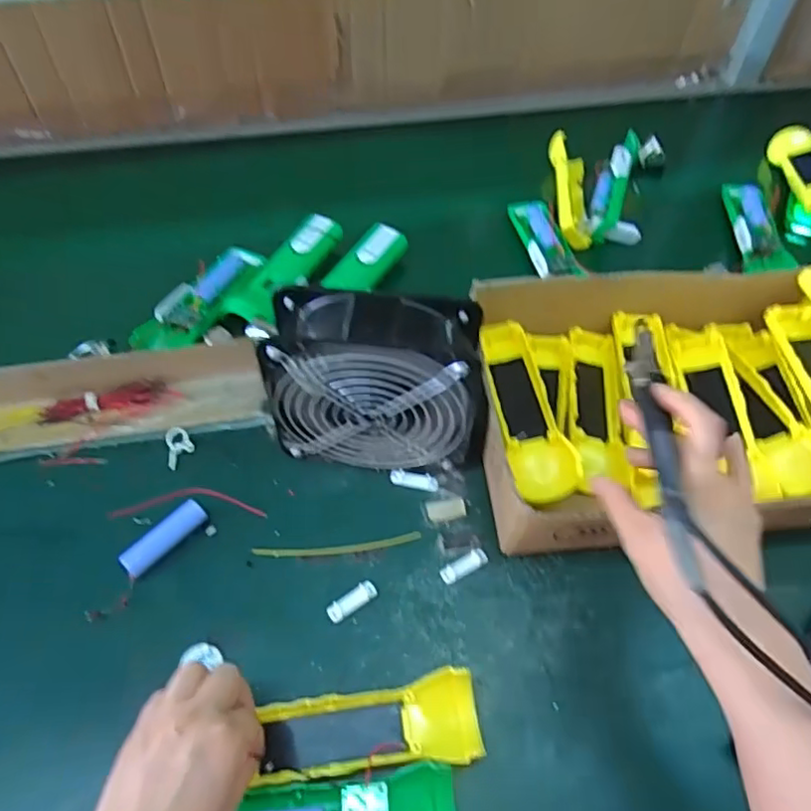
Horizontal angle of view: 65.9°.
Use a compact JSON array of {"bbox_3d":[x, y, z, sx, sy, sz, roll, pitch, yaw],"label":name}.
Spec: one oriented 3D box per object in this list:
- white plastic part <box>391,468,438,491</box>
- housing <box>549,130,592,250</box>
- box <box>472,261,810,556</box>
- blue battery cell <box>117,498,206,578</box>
[{"bbox_3d":[0.007,0.060,0.509,0.039,0.004,0.013,10,57,7],"label":"white plastic part"},{"bbox_3d":[0.187,-0.244,0.713,0.042,0.035,0.177,3,55,5],"label":"housing"},{"bbox_3d":[0.273,-0.019,0.517,0.420,0.074,0.262,-2,56,-1],"label":"box"},{"bbox_3d":[-0.178,0.099,0.464,0.021,0.019,0.065,39,65,23],"label":"blue battery cell"}]

